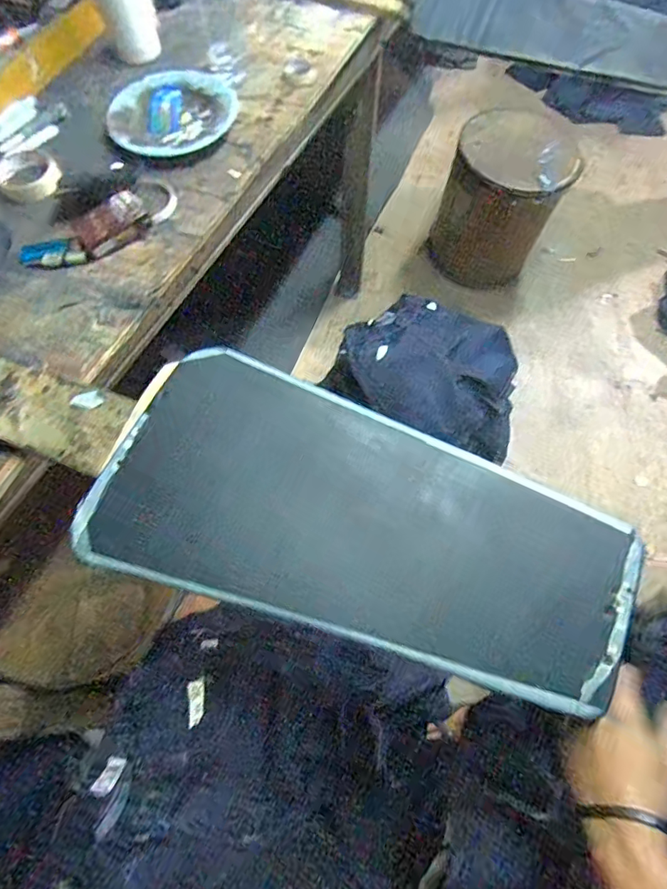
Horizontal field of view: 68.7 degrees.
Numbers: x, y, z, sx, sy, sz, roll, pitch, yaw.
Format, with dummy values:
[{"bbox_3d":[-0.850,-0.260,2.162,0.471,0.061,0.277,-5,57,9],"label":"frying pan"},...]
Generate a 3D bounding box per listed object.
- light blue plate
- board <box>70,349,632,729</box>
[{"bbox_3d":[-0.247,-0.521,0.766,0.191,0.033,0.188,-6,67,-4],"label":"light blue plate"},{"bbox_3d":[0.026,0.058,0.474,0.501,0.019,0.235,16,67,5],"label":"board"}]

